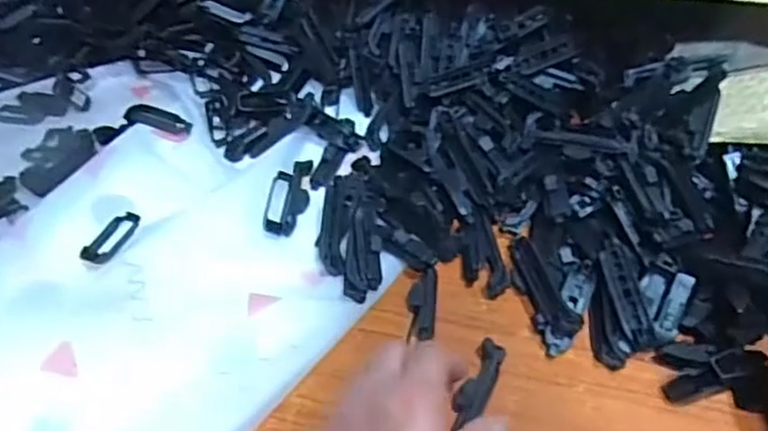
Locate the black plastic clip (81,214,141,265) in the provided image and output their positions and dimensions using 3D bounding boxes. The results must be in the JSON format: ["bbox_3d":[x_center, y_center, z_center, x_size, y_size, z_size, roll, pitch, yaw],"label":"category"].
[{"bbox_3d":[-0.202,0.016,0.505,0.020,0.007,0.054,14,43,15],"label":"black plastic clip"}]

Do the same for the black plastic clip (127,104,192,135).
[{"bbox_3d":[-0.196,-0.085,0.590,0.056,0.005,0.021,17,54,-5],"label":"black plastic clip"}]

